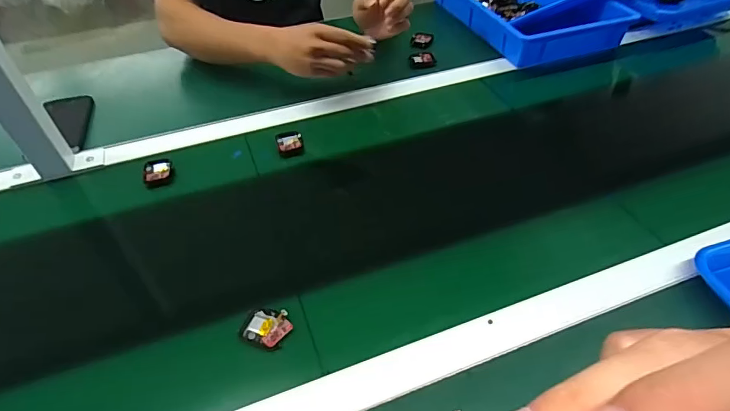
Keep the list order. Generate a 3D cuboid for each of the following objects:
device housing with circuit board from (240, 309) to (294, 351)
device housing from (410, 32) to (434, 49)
[{"bbox_3d":[-0.098,0.122,0.439,0.048,0.014,0.038,14,48,15],"label":"device housing with circuit board"},{"bbox_3d":[0.110,-0.320,0.848,0.043,0.019,0.034,3,46,5],"label":"device housing"}]

